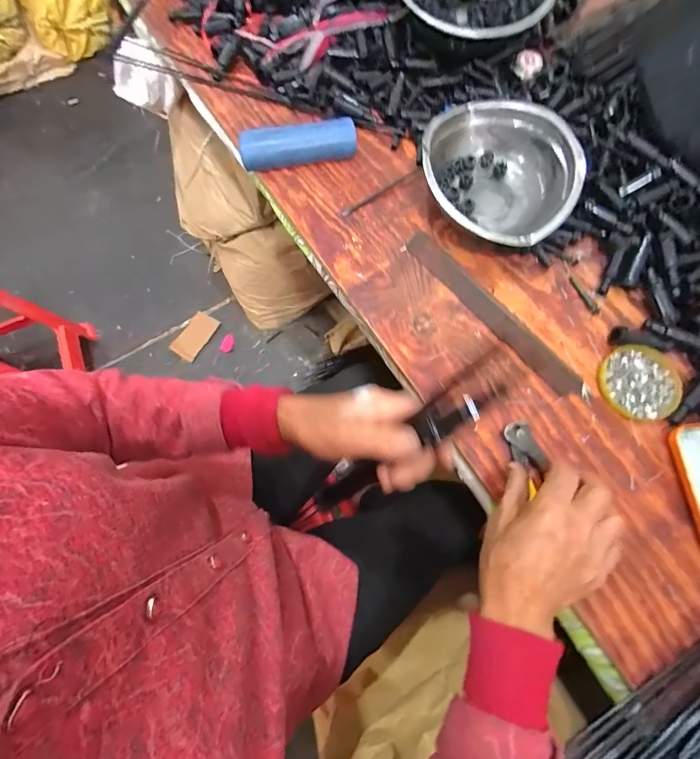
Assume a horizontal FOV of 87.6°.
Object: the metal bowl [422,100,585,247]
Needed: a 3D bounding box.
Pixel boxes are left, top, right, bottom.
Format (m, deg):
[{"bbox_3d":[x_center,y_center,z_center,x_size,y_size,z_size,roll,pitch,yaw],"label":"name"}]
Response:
[{"bbox_3d":[0.194,-0.267,0.475,0.180,0.070,0.204,-41,75,-11],"label":"metal bowl"}]

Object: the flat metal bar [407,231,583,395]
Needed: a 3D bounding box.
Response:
[{"bbox_3d":[0.173,-0.088,0.452,0.034,0.009,0.268,-39,75,-10],"label":"flat metal bar"}]

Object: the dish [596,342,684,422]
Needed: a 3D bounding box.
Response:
[{"bbox_3d":[0.334,0.003,0.420,0.090,0.007,0.085,-1,72,2],"label":"dish"}]

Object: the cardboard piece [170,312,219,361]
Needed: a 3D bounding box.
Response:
[{"bbox_3d":[-0.539,-0.151,1.268,0.091,0.017,0.169,31,75,11],"label":"cardboard piece"}]

